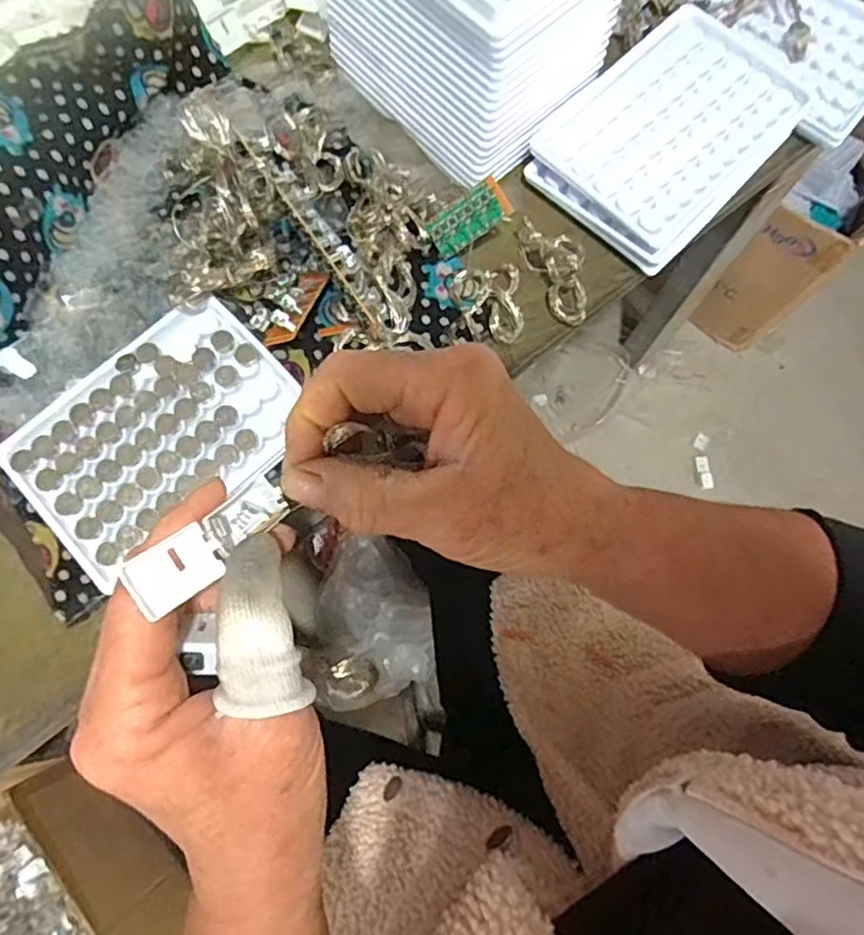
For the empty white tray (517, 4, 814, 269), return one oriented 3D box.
[{"bbox_3d":[0.132,-0.188,0.355,0.098,0.014,0.138,42,80,9],"label":"empty white tray"}]

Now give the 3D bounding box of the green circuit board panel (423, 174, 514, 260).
[{"bbox_3d":[0.019,-0.130,0.335,0.044,0.004,0.022,-28,106,27],"label":"green circuit board panel"}]

